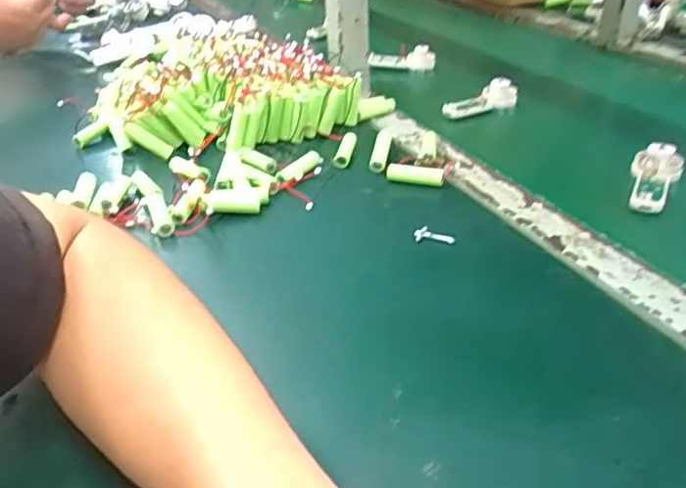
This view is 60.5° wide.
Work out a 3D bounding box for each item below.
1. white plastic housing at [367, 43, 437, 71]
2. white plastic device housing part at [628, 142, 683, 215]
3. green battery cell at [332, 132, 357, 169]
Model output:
[{"bbox_3d":[0.085,-0.264,0.841,0.096,0.034,0.018,-7,33,-4],"label":"white plastic housing"},{"bbox_3d":[0.266,-0.057,0.503,0.038,0.030,0.078,16,39,26],"label":"white plastic device housing part"},{"bbox_3d":[0.001,-0.091,0.575,0.016,0.013,0.059,3,35,9],"label":"green battery cell"}]

